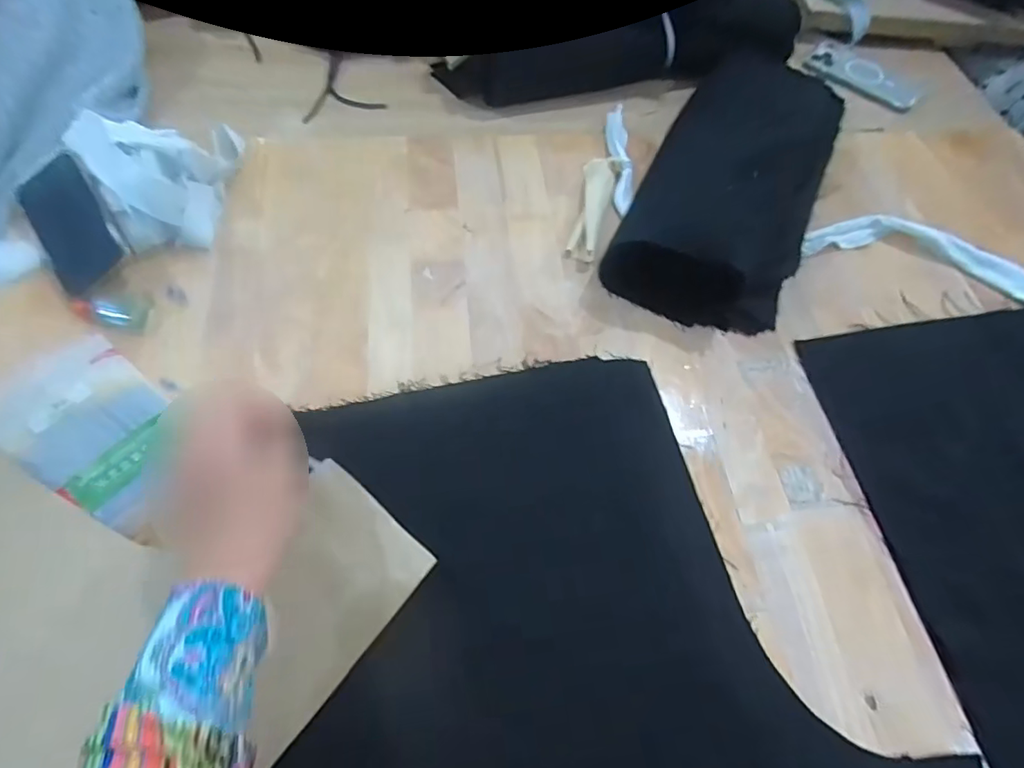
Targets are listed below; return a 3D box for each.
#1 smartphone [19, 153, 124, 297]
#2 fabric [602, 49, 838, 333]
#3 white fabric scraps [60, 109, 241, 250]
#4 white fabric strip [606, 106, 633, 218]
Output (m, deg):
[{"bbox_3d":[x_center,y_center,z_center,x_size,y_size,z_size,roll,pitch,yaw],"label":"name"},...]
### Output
[{"bbox_3d":[-0.412,-0.148,0.500,0.067,0.010,0.137,-31,80,-1],"label":"smartphone"},{"bbox_3d":[0.256,-0.241,0.587,0.177,0.096,0.409,25,61,10],"label":"fabric"},{"bbox_3d":[-0.342,-0.204,0.528,0.144,0.064,0.150,-18,63,-14],"label":"white fabric scraps"},{"bbox_3d":[0.127,-0.271,0.629,0.025,0.018,0.186,5,60,-2],"label":"white fabric strip"}]

